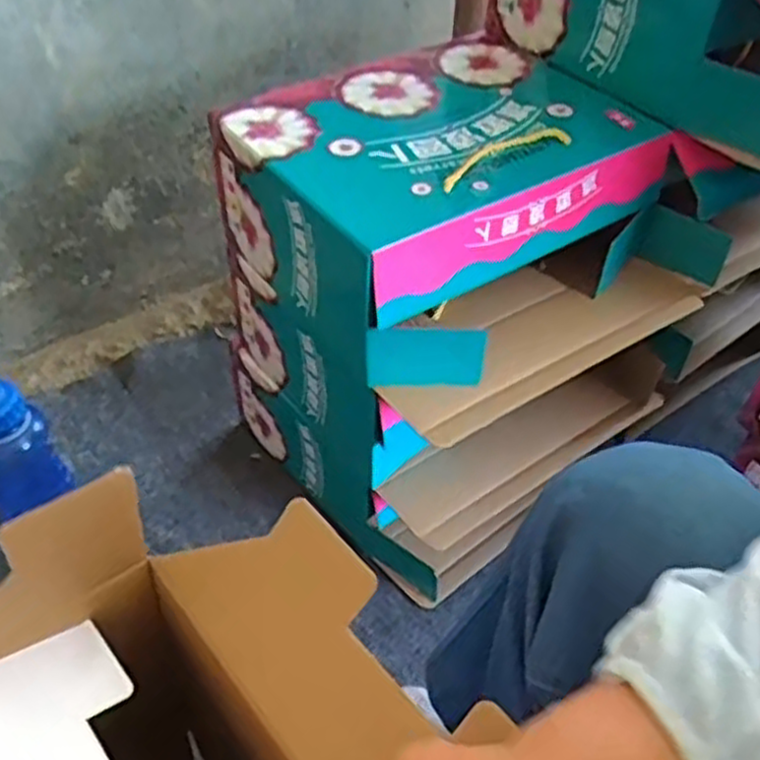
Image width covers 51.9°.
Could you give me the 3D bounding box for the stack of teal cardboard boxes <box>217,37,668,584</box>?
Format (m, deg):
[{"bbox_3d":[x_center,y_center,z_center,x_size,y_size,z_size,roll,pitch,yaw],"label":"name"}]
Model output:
[{"bbox_3d":[0.070,-0.078,0.835,0.347,0.421,0.320,-32,52,-27],"label":"stack of teal cardboard boxes"}]

